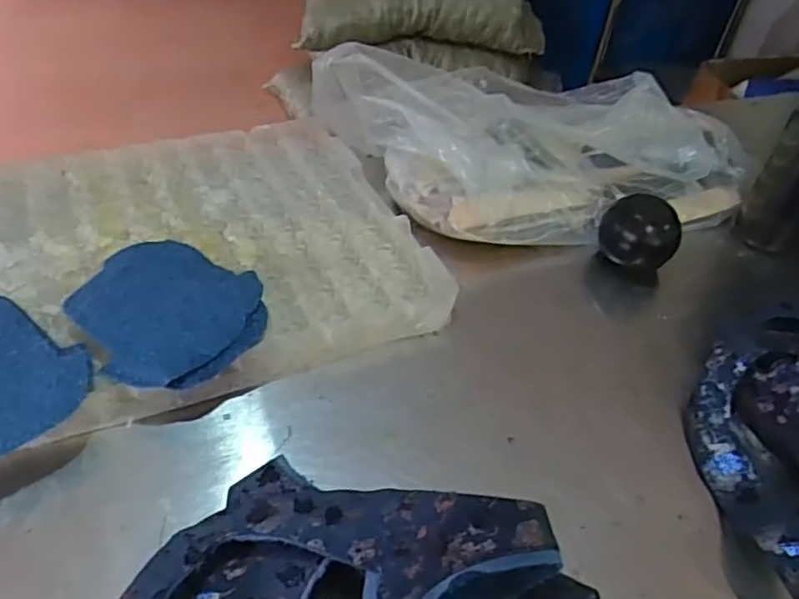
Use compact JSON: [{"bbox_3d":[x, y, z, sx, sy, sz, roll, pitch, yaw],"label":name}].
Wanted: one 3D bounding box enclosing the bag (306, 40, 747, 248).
[{"bbox_3d":[0.168,-0.206,0.785,0.483,0.114,0.310,-13,47,-20],"label":"bag"}]

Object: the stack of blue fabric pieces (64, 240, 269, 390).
[{"bbox_3d":[-0.197,0.008,0.546,0.164,0.010,0.151,20,41,17],"label":"stack of blue fabric pieces"}]

